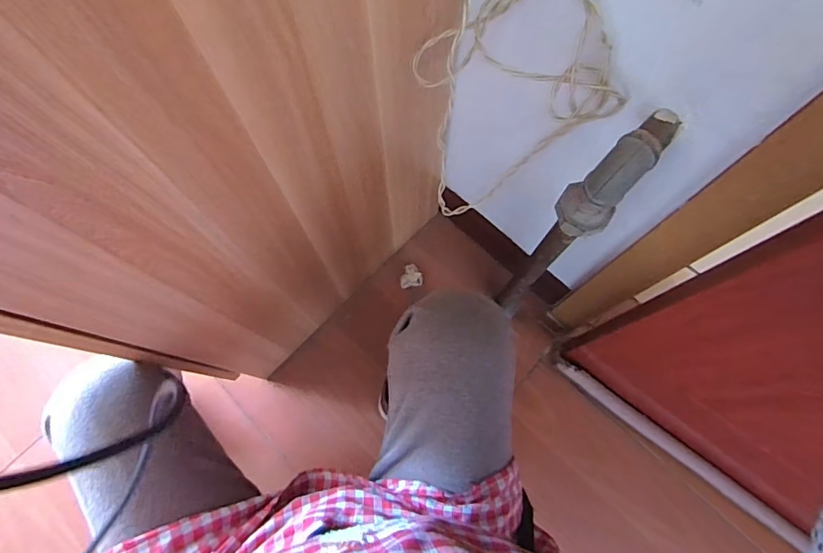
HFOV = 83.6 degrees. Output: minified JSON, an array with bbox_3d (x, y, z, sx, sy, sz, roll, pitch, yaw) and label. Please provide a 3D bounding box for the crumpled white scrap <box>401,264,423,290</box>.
[{"bbox_3d":[0.001,-0.004,0.964,0.046,0.037,0.049,0,72,0],"label":"crumpled white scrap"}]

